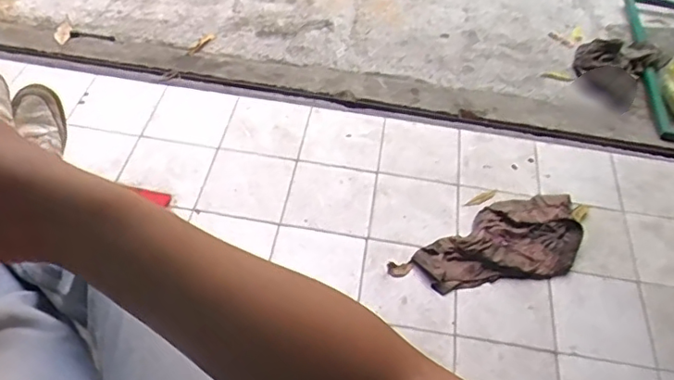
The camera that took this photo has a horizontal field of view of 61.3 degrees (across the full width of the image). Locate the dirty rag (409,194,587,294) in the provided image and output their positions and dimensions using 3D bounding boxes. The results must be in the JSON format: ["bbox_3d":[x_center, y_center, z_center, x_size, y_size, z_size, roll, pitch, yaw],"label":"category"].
[{"bbox_3d":[0.360,0.111,1.247,0.403,0.042,0.204,-9,51,-13],"label":"dirty rag"}]

